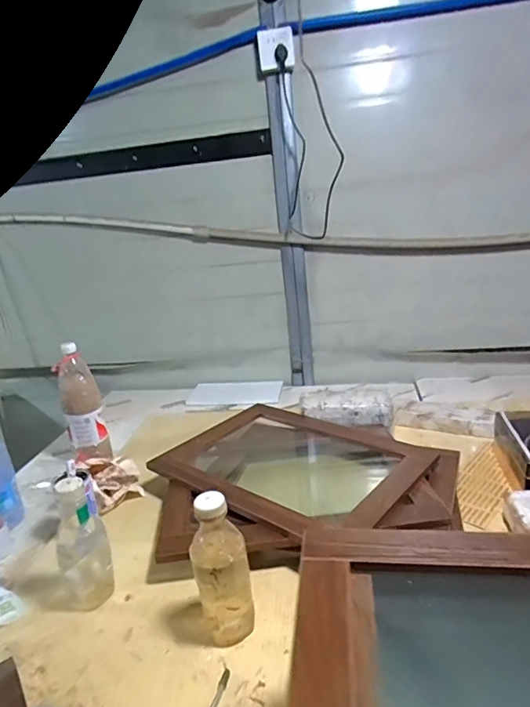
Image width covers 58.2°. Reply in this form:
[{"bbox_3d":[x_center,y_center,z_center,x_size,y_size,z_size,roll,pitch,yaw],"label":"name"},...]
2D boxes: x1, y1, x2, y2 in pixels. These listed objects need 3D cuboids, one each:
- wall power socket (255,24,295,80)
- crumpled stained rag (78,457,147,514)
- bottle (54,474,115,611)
[{"bbox_3d":[0.028,-0.838,1.316,0.111,0.111,0.030,1,18,20],"label":"wall power socket"},{"bbox_3d":[-0.313,0.264,0.994,0.110,0.069,0.135,-15,19,-28],"label":"crumpled stained rag"},{"bbox_3d":[-0.267,0.280,0.701,0.065,0.208,0.057,-13,19,-23],"label":"bottle"}]

